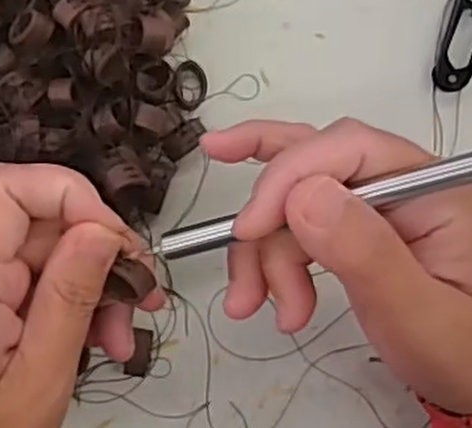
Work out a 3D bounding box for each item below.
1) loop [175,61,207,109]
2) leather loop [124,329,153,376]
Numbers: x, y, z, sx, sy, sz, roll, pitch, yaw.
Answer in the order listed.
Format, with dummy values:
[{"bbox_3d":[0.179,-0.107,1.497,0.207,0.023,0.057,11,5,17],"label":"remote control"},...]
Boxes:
[{"bbox_3d":[-0.020,-0.058,0.338,0.015,0.008,0.022,0,87,-9],"label":"loop"},{"bbox_3d":[-0.042,0.060,0.329,0.011,0.010,0.021,11,87,-8],"label":"leather loop"}]

